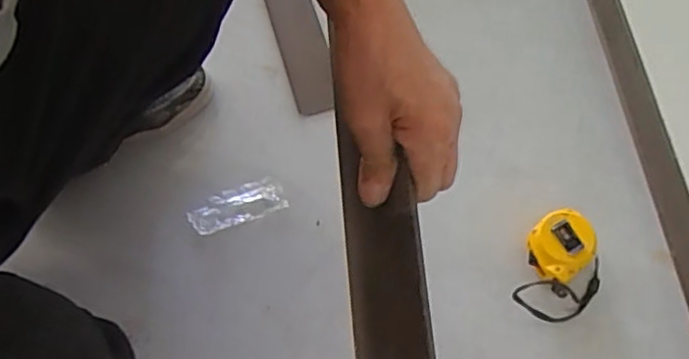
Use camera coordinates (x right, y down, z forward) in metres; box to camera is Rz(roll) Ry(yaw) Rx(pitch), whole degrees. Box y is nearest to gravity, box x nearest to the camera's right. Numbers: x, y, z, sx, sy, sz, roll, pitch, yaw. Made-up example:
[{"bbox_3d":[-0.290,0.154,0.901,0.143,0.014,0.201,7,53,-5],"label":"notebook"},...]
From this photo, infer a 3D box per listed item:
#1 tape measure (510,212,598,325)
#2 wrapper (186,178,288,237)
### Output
[{"bbox_3d":[0.213,0.084,0.613,0.079,0.044,0.110,17,68,12],"label":"tape measure"},{"bbox_3d":[-0.117,0.028,0.680,0.101,0.007,0.042,-23,66,-5],"label":"wrapper"}]

